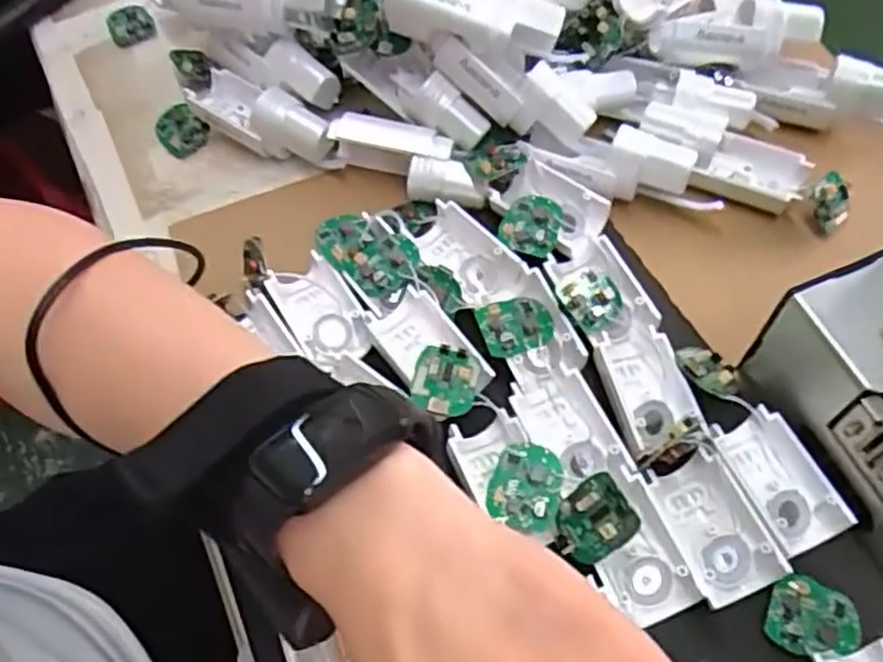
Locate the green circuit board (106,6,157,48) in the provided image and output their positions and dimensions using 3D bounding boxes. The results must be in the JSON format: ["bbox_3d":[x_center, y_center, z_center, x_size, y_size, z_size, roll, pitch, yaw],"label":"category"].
[{"bbox_3d":[-0.213,-0.209,0.503,0.030,0.008,0.031,-18,63,-7],"label":"green circuit board"}]

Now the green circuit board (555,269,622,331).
[{"bbox_3d":[0.070,-0.016,0.347,0.028,0.009,0.028,-39,67,-17],"label":"green circuit board"}]

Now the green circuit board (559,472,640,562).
[{"bbox_3d":[0.061,0.075,0.292,0.032,0.006,0.028,-40,57,20],"label":"green circuit board"}]

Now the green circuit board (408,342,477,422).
[{"bbox_3d":[0.001,0.023,0.326,0.027,0.005,0.033,13,60,2],"label":"green circuit board"}]

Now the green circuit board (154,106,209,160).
[{"bbox_3d":[-0.161,-0.123,0.452,0.035,0.007,0.029,36,100,14],"label":"green circuit board"}]

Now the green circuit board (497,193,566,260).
[{"bbox_3d":[0.046,-0.054,0.372,0.029,0.006,0.033,22,74,13],"label":"green circuit board"}]

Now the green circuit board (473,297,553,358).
[{"bbox_3d":[0.035,-0.004,0.342,0.034,0.008,0.027,-18,63,-7],"label":"green circuit board"}]

